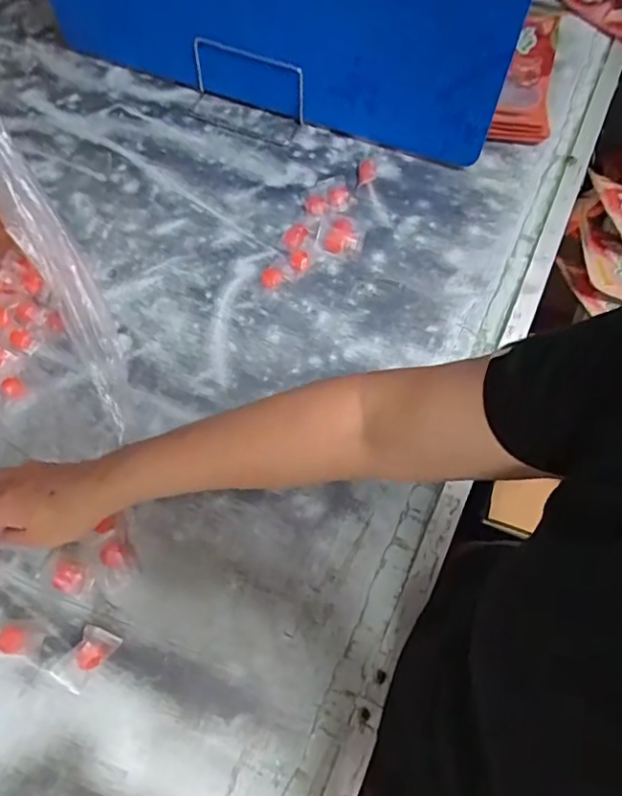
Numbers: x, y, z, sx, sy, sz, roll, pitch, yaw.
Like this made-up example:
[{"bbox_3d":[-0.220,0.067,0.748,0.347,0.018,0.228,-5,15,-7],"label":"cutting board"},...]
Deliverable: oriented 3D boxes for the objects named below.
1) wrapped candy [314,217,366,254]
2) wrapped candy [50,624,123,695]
[{"bbox_3d":[0.035,-0.191,0.683,0.053,0.019,0.051,8,66,3],"label":"wrapped candy"},{"bbox_3d":[-0.191,0.219,0.493,0.030,0.017,0.054,37,70,15],"label":"wrapped candy"}]

